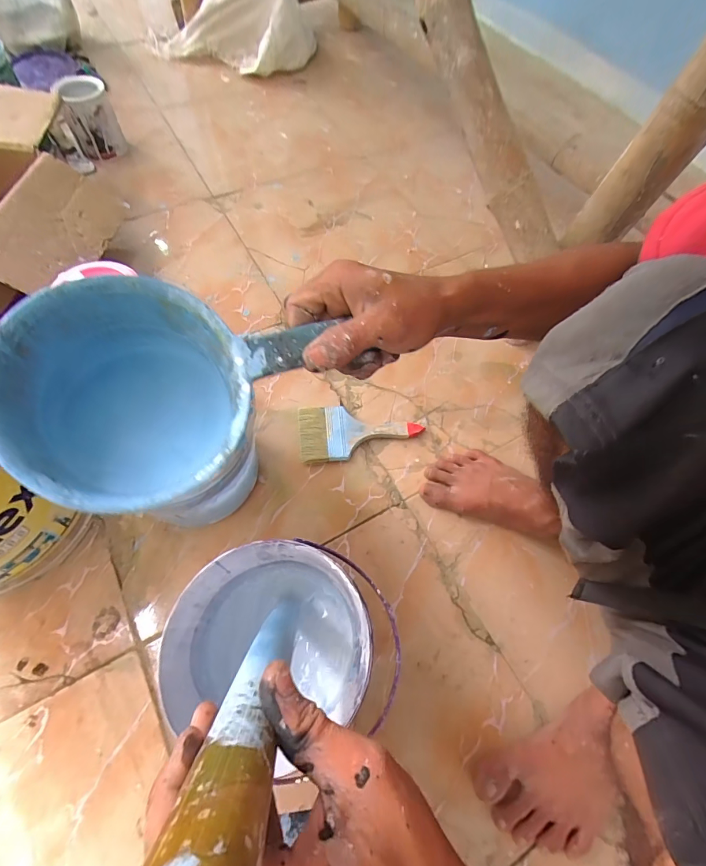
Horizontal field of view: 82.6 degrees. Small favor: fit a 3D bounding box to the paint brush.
[{"bbox_3d":[0.012,0.001,0.649,0.196,0.026,0.088,-2,63,-4],"label":"paint brush"}]

